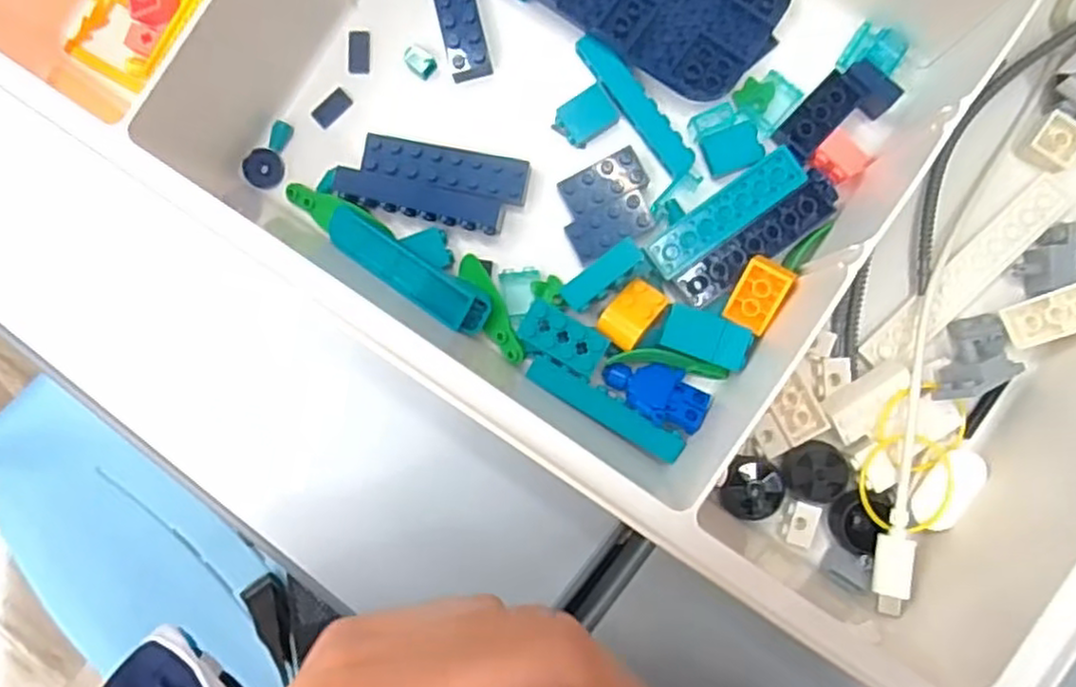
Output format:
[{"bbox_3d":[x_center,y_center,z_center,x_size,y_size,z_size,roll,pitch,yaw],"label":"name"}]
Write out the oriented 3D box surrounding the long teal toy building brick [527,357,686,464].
[{"bbox_3d":[0.025,0.024,0.270,0.063,0.005,0.010,31,89,2],"label":"long teal toy building brick"}]

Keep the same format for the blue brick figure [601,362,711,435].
[{"bbox_3d":[0.044,0.017,0.268,0.038,0.007,0.021,33,89,2],"label":"blue brick figure"}]

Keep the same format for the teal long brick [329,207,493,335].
[{"bbox_3d":[-0.050,-0.027,0.272,0.070,0.015,0.017,31,89,2],"label":"teal long brick"}]

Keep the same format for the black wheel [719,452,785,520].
[{"bbox_3d":[0.079,0.053,0.265,0.020,0.007,0.023,23,89,2],"label":"black wheel"}]

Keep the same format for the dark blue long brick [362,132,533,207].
[{"bbox_3d":[-0.035,-0.067,0.279,0.062,0.008,0.017,13,88,2],"label":"dark blue long brick"}]

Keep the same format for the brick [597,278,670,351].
[{"bbox_3d":[0.035,-0.011,0.267,0.016,0.011,0.026,39,89,2],"label":"brick"}]

